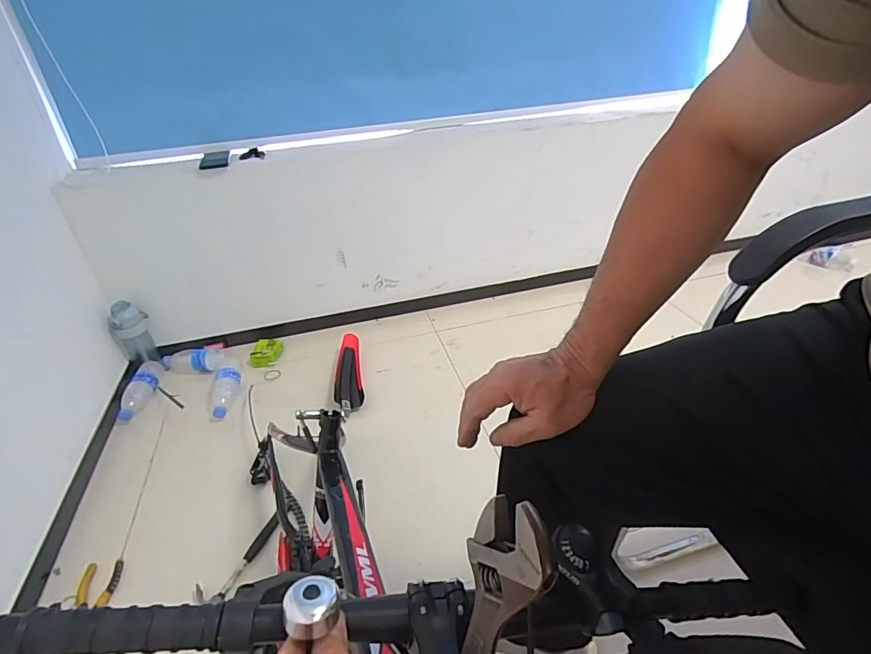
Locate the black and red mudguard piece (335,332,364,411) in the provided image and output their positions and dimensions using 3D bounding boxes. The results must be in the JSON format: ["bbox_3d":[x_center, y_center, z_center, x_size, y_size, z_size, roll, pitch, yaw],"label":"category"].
[{"bbox_3d":[-0.247,0.120,1.308,0.073,0.050,0.294,-9,33,-6],"label":"black and red mudguard piece"}]

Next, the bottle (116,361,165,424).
[{"bbox_3d":[-0.801,0.170,1.260,0.069,0.075,0.189,-8,33,-6],"label":"bottle"}]

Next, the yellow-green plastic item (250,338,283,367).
[{"bbox_3d":[-0.510,0.079,1.404,0.087,0.040,0.115,-8,33,-5],"label":"yellow-green plastic item"}]

